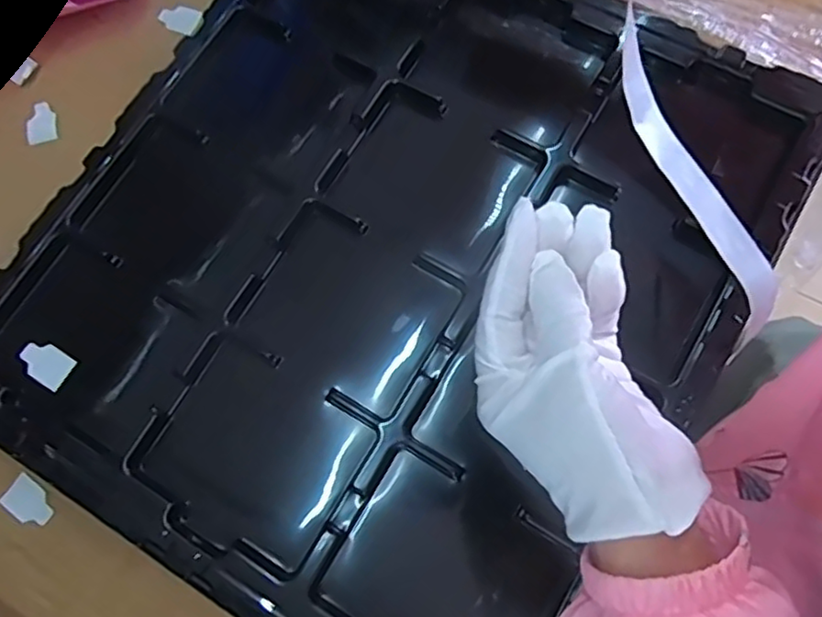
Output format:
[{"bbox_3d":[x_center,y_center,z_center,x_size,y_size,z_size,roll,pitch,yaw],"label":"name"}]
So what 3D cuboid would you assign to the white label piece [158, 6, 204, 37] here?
[{"bbox_3d":[-0.147,-0.184,0.398,0.030,0.004,0.019,23,80,12],"label":"white label piece"}]

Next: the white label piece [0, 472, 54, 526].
[{"bbox_3d":[-0.195,0.099,0.319,0.029,0.004,0.017,34,70,14],"label":"white label piece"}]

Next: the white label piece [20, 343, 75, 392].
[{"bbox_3d":[-0.188,0.028,0.321,0.029,0.004,0.018,30,79,13],"label":"white label piece"}]

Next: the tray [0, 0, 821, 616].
[{"bbox_3d":[-0.015,-0.025,0.328,0.325,0.037,0.350,31,77,9],"label":"tray"}]

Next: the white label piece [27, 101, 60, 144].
[{"bbox_3d":[-0.229,-0.116,0.387,0.019,0.004,0.030,-17,74,1],"label":"white label piece"}]

